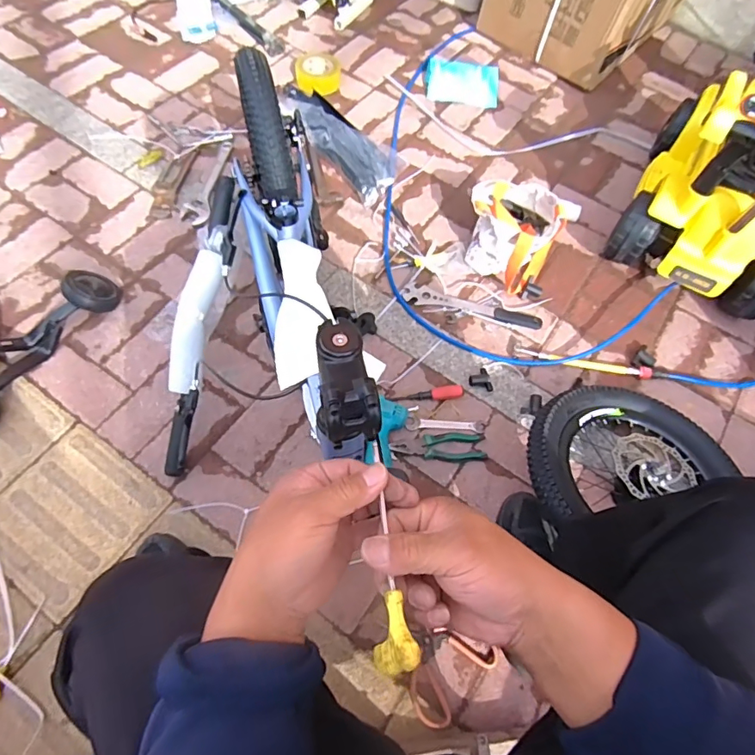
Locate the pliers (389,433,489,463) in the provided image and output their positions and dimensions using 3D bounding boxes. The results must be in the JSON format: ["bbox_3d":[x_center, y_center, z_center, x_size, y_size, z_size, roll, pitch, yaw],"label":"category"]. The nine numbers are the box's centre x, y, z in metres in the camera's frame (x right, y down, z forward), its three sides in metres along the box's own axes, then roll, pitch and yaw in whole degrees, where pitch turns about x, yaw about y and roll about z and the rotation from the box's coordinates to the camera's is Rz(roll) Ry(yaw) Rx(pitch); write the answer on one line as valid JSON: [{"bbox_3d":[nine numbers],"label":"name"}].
[{"bbox_3d":[0.117,0.131,0.935,0.181,0.024,0.054,1,63,-2],"label":"pliers"}]

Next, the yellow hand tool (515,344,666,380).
[{"bbox_3d":[0.455,-0.031,1.048,0.318,0.020,0.029,11,63,3],"label":"yellow hand tool"}]

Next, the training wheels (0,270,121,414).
[{"bbox_3d":[-0.665,-0.064,0.948,0.118,0.070,0.385,27,65,11],"label":"training wheels"}]

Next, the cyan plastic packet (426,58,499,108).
[{"bbox_3d":[0.251,-0.874,1.460,0.216,0.016,0.148,8,79,2],"label":"cyan plastic packet"}]

